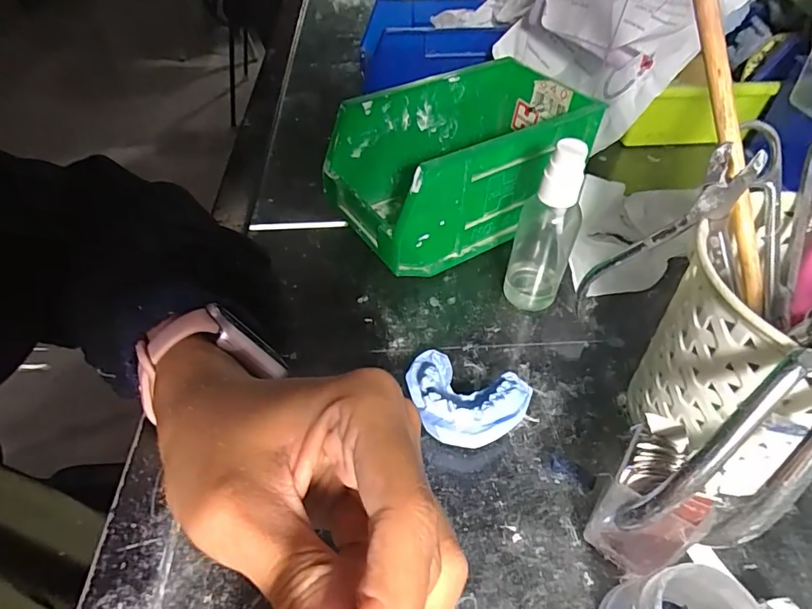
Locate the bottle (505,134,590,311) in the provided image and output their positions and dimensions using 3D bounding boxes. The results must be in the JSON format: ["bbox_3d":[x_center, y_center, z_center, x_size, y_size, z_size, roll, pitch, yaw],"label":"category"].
[{"bbox_3d":[0.084,-0.045,0.280,0.034,0.110,0.029,18,50,14],"label":"bottle"}]

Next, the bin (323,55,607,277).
[{"bbox_3d":[0.037,-0.099,0.343,0.167,0.089,0.096,-26,53,-22],"label":"bin"}]

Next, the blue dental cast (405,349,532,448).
[{"bbox_3d":[0.031,0.046,0.253,0.057,0.028,0.058,0,48,-1],"label":"blue dental cast"}]

